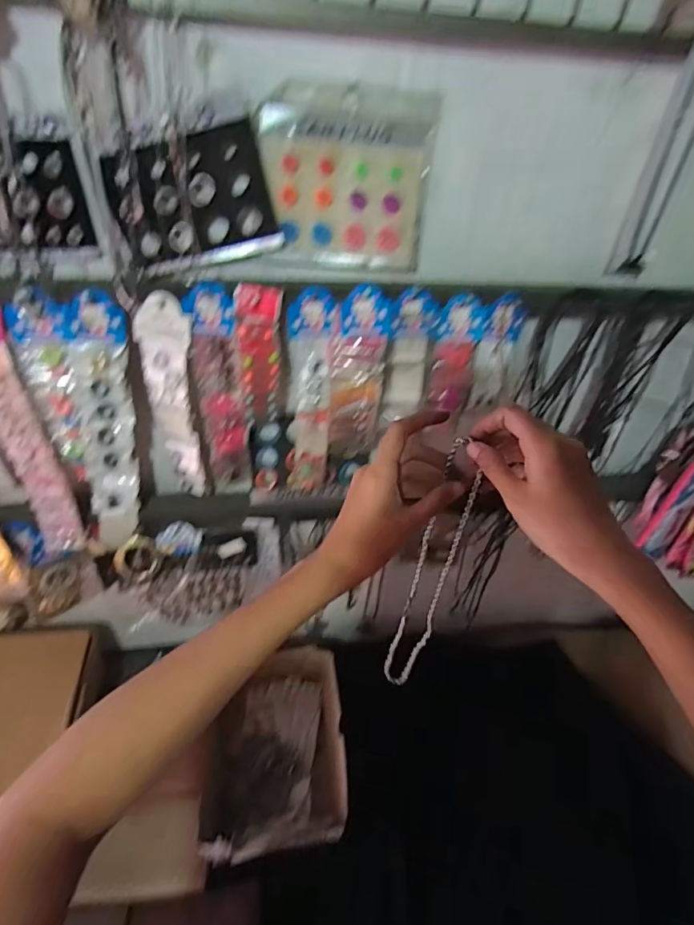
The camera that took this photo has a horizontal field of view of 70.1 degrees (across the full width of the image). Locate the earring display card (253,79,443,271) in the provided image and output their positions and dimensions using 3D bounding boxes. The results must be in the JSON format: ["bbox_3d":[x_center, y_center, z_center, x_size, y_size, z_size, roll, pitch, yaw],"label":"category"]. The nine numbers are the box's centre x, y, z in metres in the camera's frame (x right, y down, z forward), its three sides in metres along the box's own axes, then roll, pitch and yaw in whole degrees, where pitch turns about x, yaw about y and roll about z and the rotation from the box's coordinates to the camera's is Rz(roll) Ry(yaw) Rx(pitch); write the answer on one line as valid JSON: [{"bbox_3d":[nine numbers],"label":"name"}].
[{"bbox_3d":[0.001,-0.248,0.437,0.150,0.136,0.005,-2,32,-12],"label":"earring display card"}]

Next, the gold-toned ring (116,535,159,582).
[{"bbox_3d":[-0.249,0.114,0.590,0.047,0.053,0.007,-23,21,-19],"label":"gold-toned ring"}]

